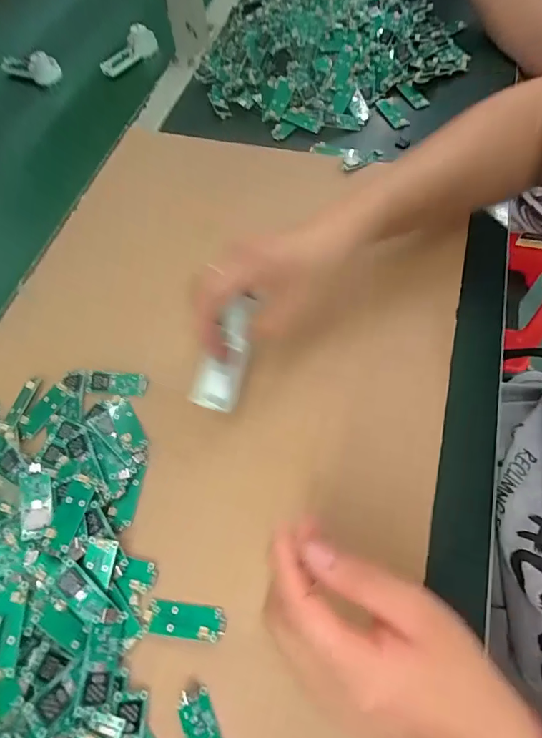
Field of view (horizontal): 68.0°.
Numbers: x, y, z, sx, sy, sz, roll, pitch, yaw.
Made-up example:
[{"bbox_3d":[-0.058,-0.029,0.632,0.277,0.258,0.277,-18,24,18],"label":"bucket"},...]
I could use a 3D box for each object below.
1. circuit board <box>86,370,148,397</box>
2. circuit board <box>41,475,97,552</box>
[{"bbox_3d":[-0.127,0.012,0.332,0.051,0.004,0.018,5,78,5],"label":"circuit board"},{"bbox_3d":[-0.136,0.096,0.272,0.019,0.005,0.047,12,62,4],"label":"circuit board"}]

